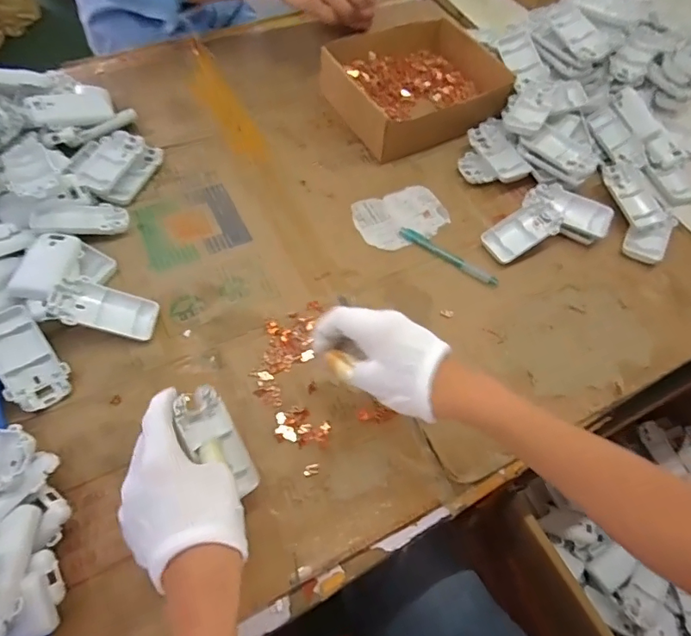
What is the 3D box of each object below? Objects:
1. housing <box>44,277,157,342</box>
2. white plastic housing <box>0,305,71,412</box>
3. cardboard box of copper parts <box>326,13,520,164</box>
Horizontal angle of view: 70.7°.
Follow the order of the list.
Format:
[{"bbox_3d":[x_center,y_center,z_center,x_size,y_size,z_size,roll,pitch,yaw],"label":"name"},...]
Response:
[{"bbox_3d":[-0.239,-0.010,0.488,0.095,0.010,0.052,13,62,-25],"label":"housing"},{"bbox_3d":[-0.300,0.039,0.455,0.050,0.010,0.094,-34,98,-30],"label":"white plastic housing"},{"bbox_3d":[0.094,-0.329,0.686,0.210,0.063,0.197,-23,64,-18],"label":"cardboard box of copper parts"}]

